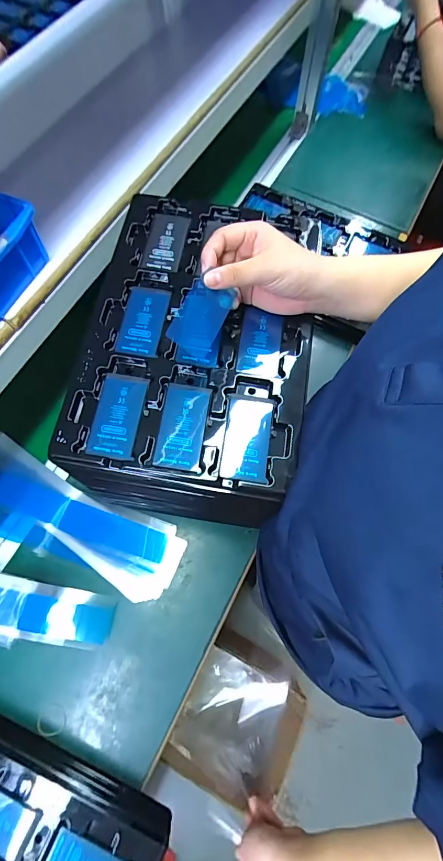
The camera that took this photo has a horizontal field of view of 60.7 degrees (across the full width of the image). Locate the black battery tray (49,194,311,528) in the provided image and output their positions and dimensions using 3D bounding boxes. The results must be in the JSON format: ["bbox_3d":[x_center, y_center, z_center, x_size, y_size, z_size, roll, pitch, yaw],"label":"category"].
[{"bbox_3d":[-0.029,-0.095,0.395,0.225,0.030,0.358,6,69,1],"label":"black battery tray"}]

